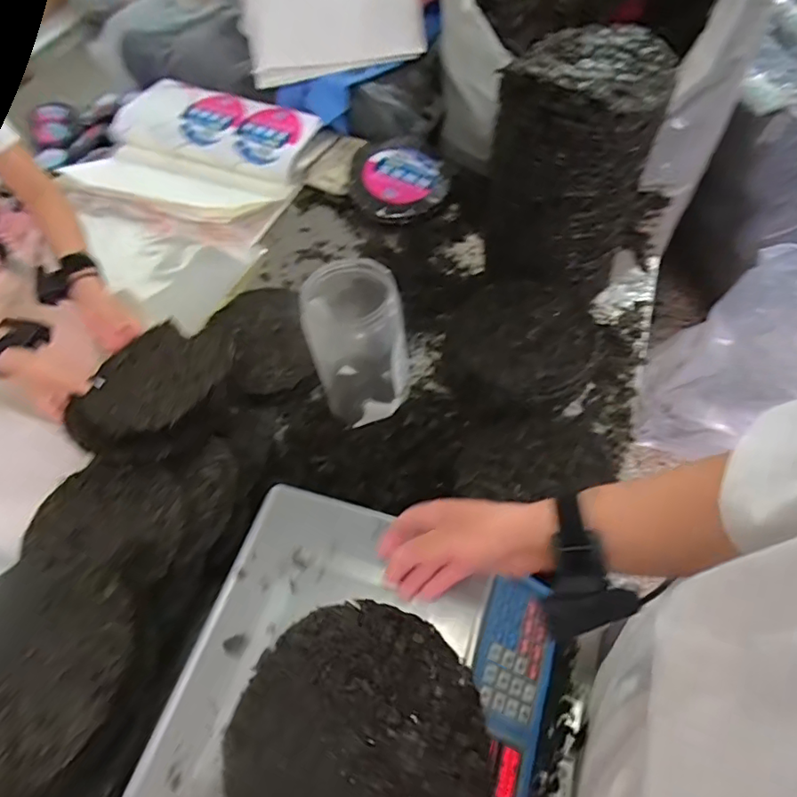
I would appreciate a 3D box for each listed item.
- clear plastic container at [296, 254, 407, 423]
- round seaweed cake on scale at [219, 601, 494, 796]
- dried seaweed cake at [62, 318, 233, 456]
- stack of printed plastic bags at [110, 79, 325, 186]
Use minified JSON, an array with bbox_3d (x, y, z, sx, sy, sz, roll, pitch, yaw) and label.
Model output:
[{"bbox_3d":[-0.052,-0.078,0.705,0.117,0.194,0.131,-5,58,2],"label":"clear plastic container"},{"bbox_3d":[-0.028,0.256,0.403,0.186,0.021,0.184,-1,58,1],"label":"round seaweed cake on scale"},{"bbox_3d":[-0.323,-0.020,0.714,0.182,0.030,0.209,1,48,16],"label":"dried seaweed cake"},{"bbox_3d":[-0.391,-0.569,1.140,0.440,0.071,0.177,24,63,18],"label":"stack of printed plastic bags"}]

